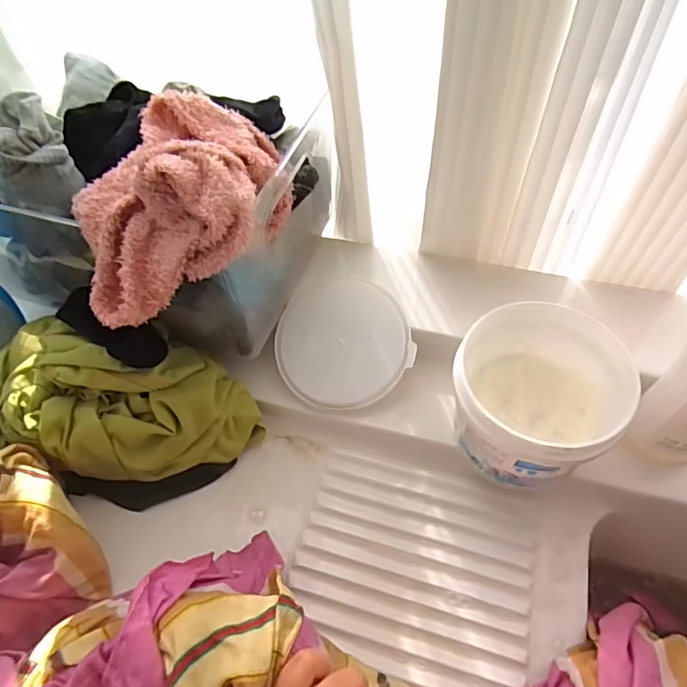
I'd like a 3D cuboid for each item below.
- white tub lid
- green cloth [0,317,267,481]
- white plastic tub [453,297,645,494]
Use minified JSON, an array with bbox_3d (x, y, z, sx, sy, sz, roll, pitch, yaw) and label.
[{"bbox_3d":[-0.003,-0.003,0.475,0.117,0.009,0.119,-2,81,9],"label":"white tub lid"},{"bbox_3d":[-0.188,0.043,0.424,0.243,0.089,0.109,9,56,-11],"label":"green cloth"},{"bbox_3d":[0.149,0.044,0.407,0.116,0.091,0.117,-2,56,3],"label":"white plastic tub"}]

